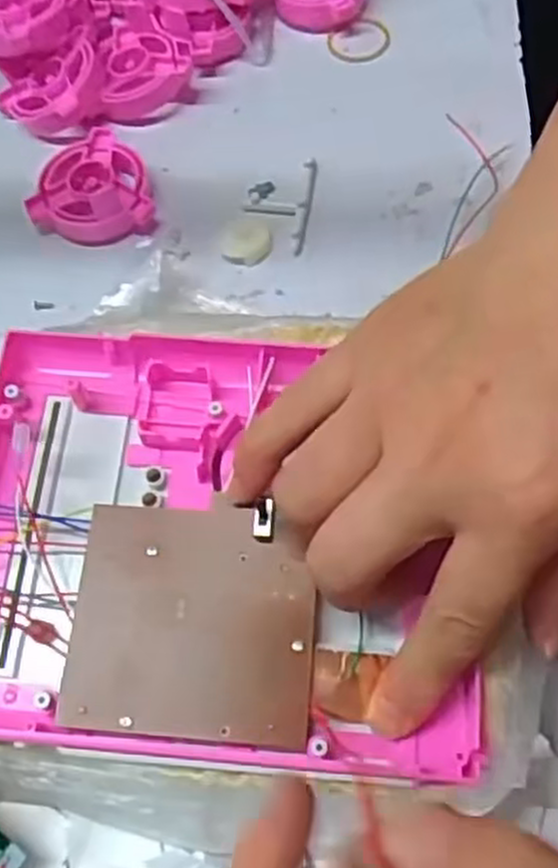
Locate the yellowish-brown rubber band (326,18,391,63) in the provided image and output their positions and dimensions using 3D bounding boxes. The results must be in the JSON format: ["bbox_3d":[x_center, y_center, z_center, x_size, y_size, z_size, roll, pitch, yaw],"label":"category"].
[{"bbox_3d":[0.041,-0.196,0.399,0.030,0.005,0.028,-2,71,6],"label":"yellowish-brown rubber band"}]

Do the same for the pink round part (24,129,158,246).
[{"bbox_3d":[-0.085,-0.108,0.358,0.053,0.016,0.052,-1,65,3],"label":"pink round part"}]

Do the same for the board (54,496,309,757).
[{"bbox_3d":[-0.026,0.057,0.245,0.072,0.005,0.068,3,68,4],"label":"board"}]

